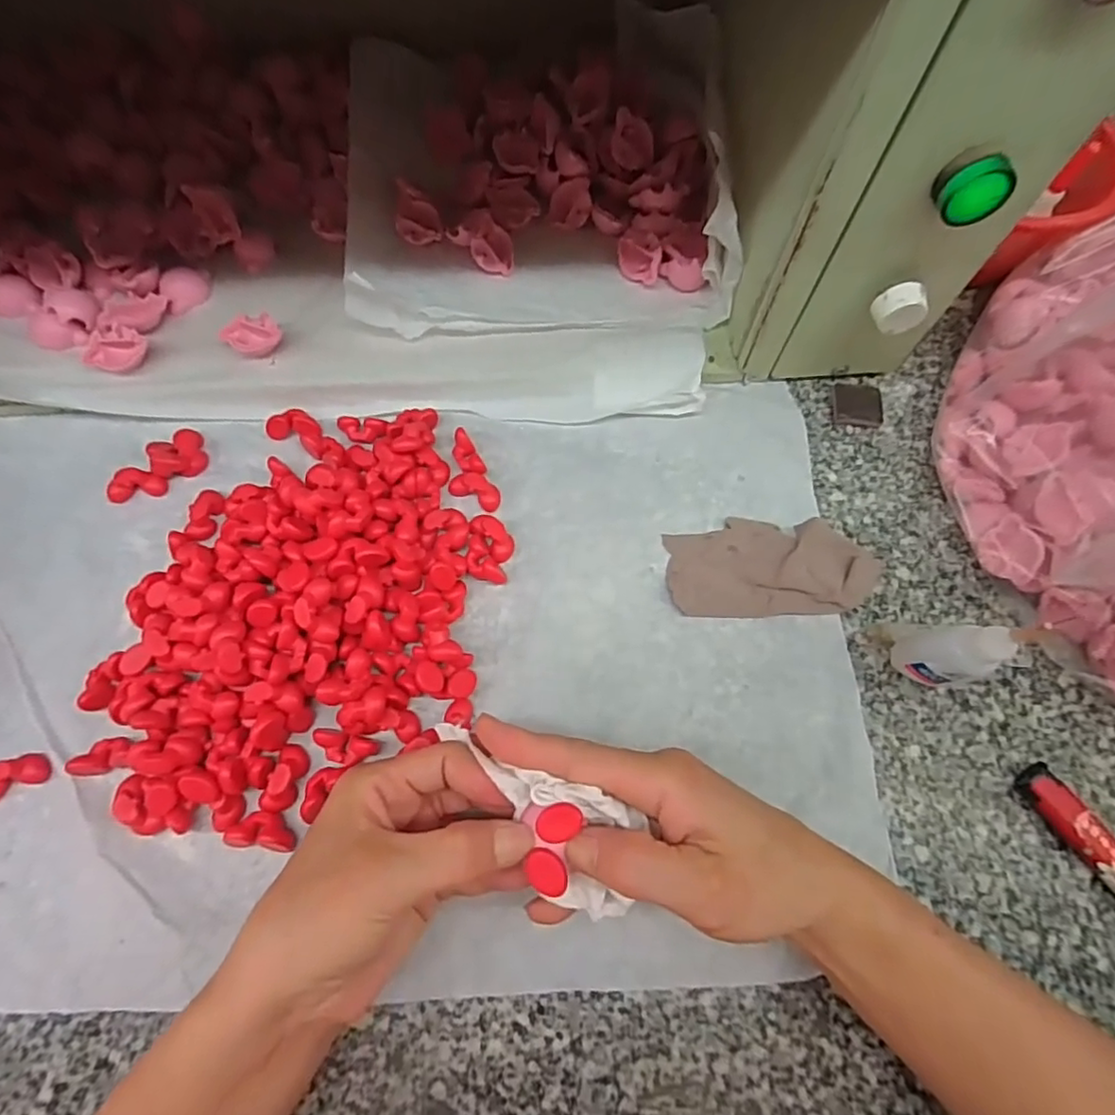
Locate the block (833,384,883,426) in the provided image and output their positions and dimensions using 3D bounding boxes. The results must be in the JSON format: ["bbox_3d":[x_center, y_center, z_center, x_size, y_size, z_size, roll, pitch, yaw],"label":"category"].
[{"bbox_3d":[0.194,-0.099,0.387,0.032,0.008,0.031,4,70,0],"label":"block"}]

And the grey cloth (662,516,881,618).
[{"bbox_3d":[0.121,0.004,0.335,0.114,0.022,0.056,2,70,-1],"label":"grey cloth"}]

